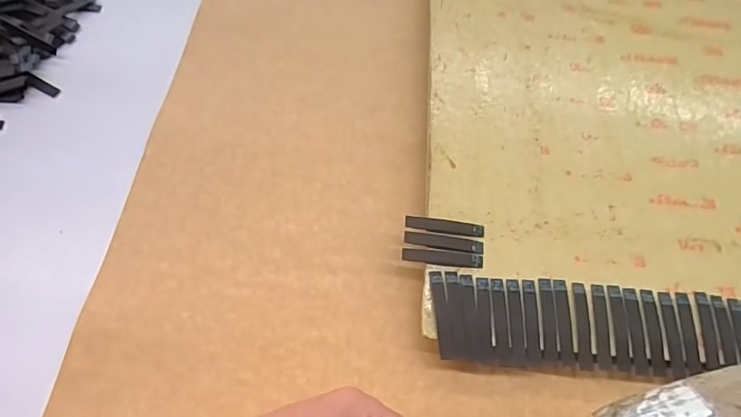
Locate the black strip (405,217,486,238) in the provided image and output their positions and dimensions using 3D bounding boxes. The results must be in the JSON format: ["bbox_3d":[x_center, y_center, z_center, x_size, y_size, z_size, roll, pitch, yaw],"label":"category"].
[{"bbox_3d":[0.055,0.014,0.354,0.060,0.004,0.010,8,70,-10],"label":"black strip"}]

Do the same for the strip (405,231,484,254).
[{"bbox_3d":[0.054,0.025,0.349,0.059,0.004,0.010,8,65,-9],"label":"strip"}]

